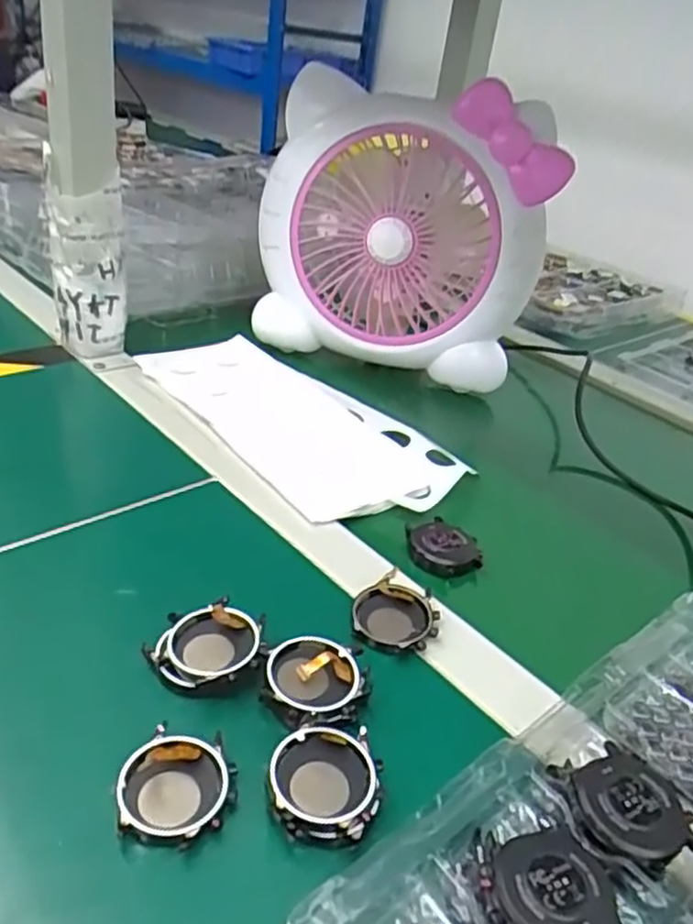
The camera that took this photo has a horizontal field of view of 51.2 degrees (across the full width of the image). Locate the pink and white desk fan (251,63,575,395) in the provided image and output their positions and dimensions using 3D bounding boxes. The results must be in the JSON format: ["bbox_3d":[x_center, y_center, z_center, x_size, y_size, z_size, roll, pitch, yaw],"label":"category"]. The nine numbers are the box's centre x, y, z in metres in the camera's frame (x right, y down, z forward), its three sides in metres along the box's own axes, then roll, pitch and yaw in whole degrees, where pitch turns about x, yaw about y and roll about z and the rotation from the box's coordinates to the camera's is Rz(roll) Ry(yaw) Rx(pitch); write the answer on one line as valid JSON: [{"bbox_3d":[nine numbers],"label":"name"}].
[{"bbox_3d":[0.055,-0.212,0.669,0.239,0.235,0.123,20,33,17],"label":"pink and white desk fan"}]

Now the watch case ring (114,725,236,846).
[{"bbox_3d":[-0.071,0.136,0.303,0.047,0.010,0.045,5,31,-3],"label":"watch case ring"}]

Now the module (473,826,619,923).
[{"bbox_3d":[0.074,0.158,0.268,0.046,0.014,0.048,5,31,-4],"label":"module"}]

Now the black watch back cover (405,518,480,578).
[{"bbox_3d":[0.063,0.056,0.473,0.040,0.013,0.050,-21,41,-39],"label":"black watch back cover"}]

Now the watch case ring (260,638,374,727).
[{"bbox_3d":[-0.014,0.103,0.352,0.052,0.010,0.047,-20,40,-37],"label":"watch case ring"}]

